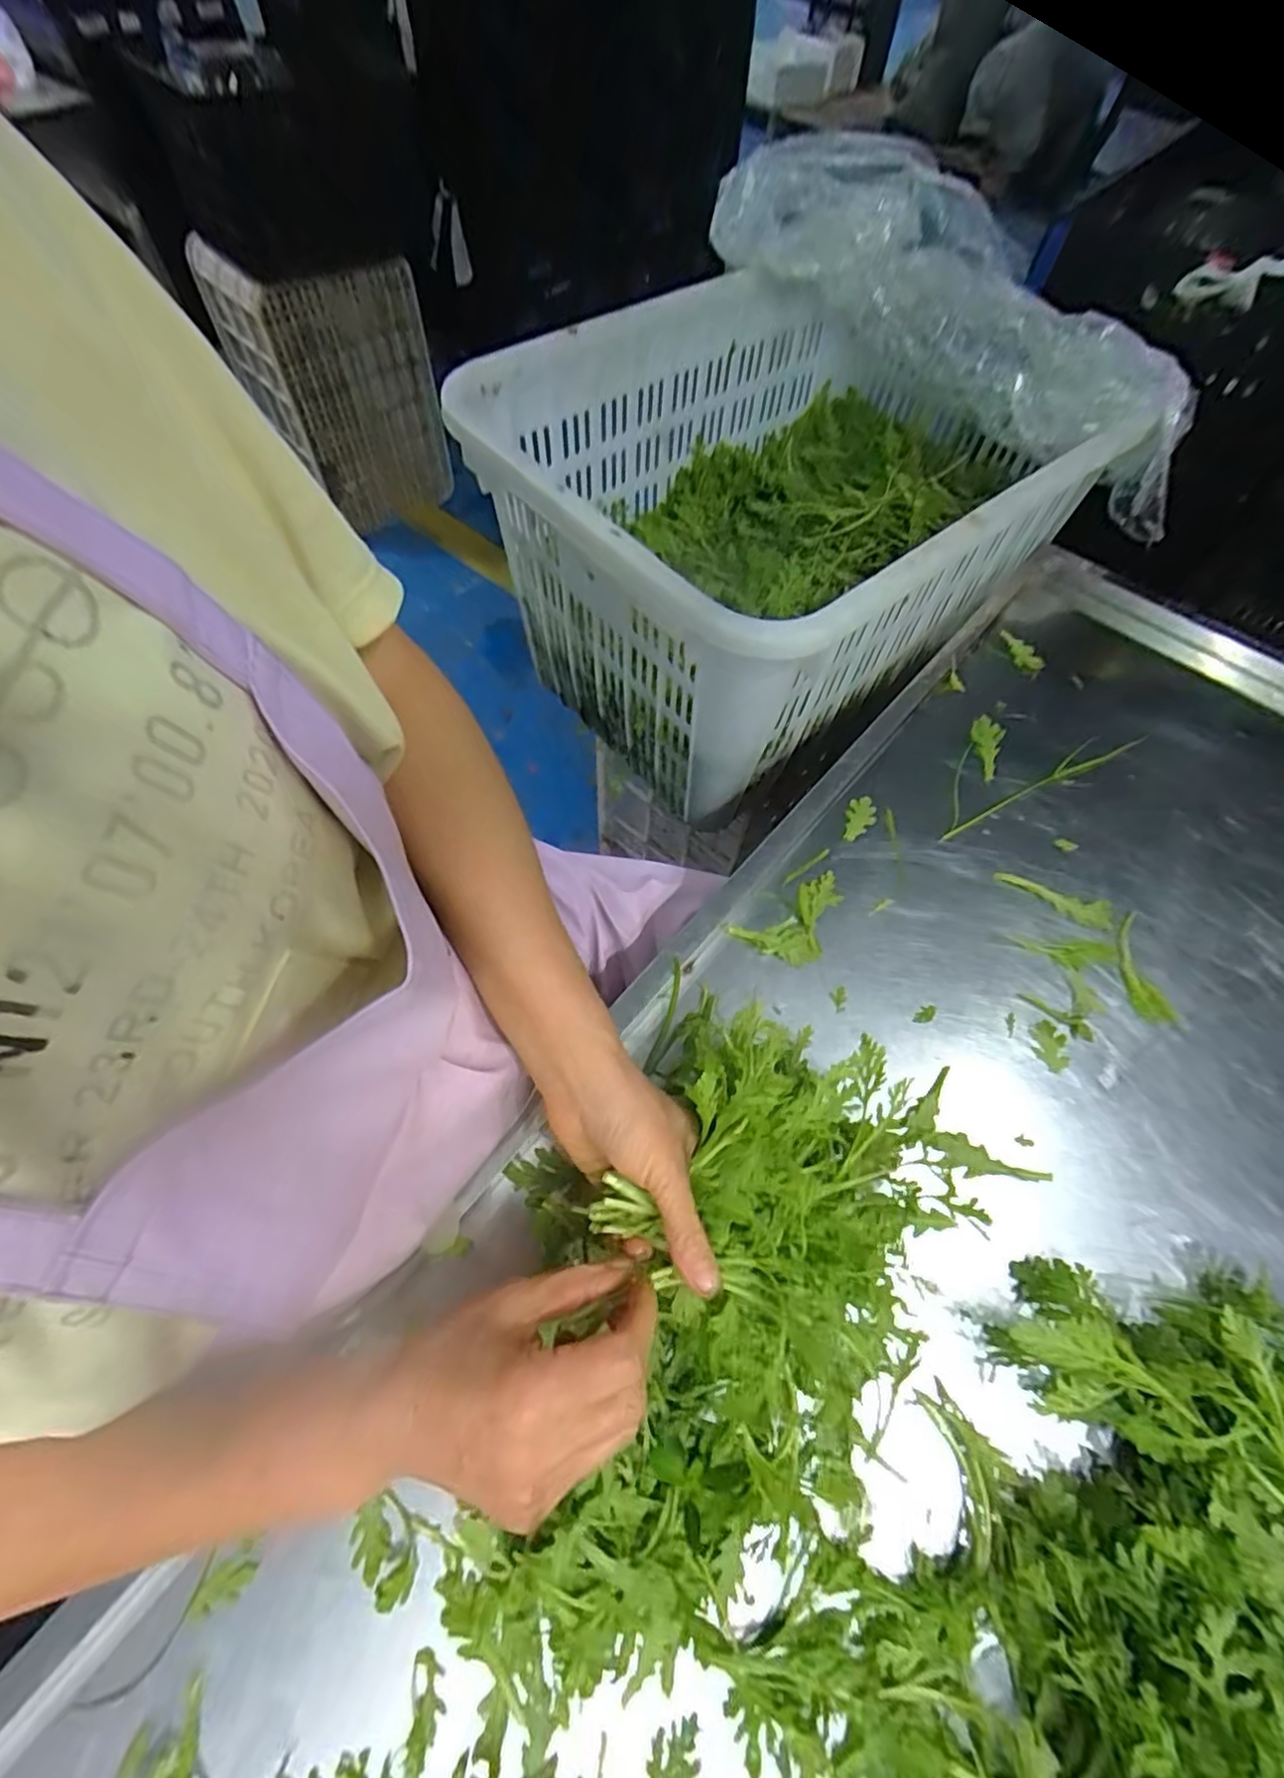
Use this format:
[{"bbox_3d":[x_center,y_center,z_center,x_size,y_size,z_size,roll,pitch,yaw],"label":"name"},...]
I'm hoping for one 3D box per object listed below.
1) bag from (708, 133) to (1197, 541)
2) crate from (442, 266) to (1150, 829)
[{"bbox_3d":[0.364,-0.629,0.698,0.583,0.157,0.226,27,64,-6],"label":"bag"},{"bbox_3d":[0.172,-0.420,0.754,0.646,0.324,0.462,-36,70,-19],"label":"crate"}]

